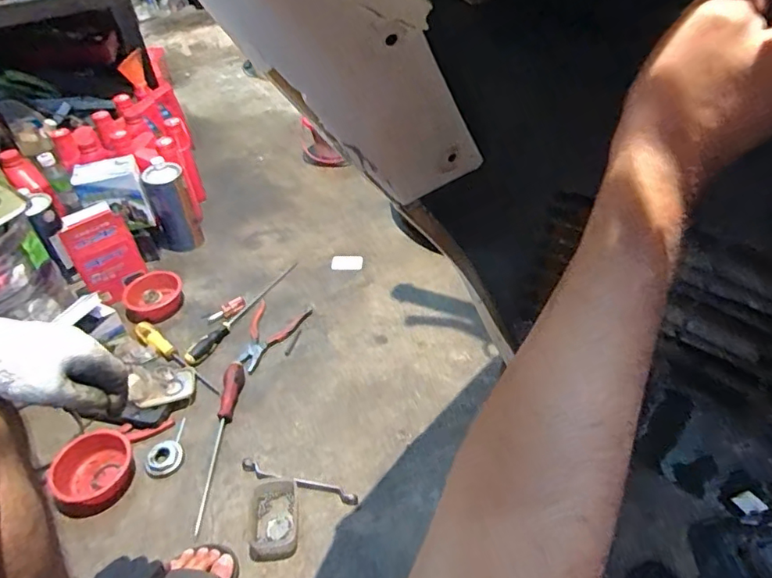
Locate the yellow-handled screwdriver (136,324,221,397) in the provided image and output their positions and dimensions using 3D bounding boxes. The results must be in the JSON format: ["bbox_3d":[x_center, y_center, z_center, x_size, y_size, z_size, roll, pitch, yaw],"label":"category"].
[{"bbox_3d":[-0.415,0.133,1.036,0.249,0.023,0.036,30,52,29],"label":"yellow-handled screwdriver"}]

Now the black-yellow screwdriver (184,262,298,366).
[{"bbox_3d":[-0.299,0.042,1.128,0.033,0.024,0.336,21,48,23],"label":"black-yellow screwdriver"}]

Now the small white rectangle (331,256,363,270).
[{"bbox_3d":[-0.092,-0.061,1.258,0.075,0.004,0.043,0,52,3],"label":"small white rectangle"}]

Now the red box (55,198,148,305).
[{"bbox_3d":[-0.587,-0.072,1.114,0.124,0.221,0.037,-26,48,-22],"label":"red box"}]

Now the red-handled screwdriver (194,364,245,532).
[{"bbox_3d":[-0.281,0.247,0.890,0.033,0.034,0.300,-1,44,2],"label":"red-handled screwdriver"}]

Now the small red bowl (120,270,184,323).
[{"bbox_3d":[-0.504,0.018,1.155,0.122,0.043,0.118,-1,44,1],"label":"small red bowl"}]

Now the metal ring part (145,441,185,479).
[{"bbox_3d":[-0.366,0.281,0.878,0.059,0.023,0.053,-20,46,-17],"label":"metal ring part"}]

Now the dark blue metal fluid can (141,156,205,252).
[{"bbox_3d":[-0.510,-0.188,1.258,0.102,0.227,0.077,-20,46,-17],"label":"dark blue metal fluid can"}]

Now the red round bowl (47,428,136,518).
[{"bbox_3d":[-0.472,0.295,0.858,0.128,0.046,0.116,-32,51,-27],"label":"red round bowl"}]

